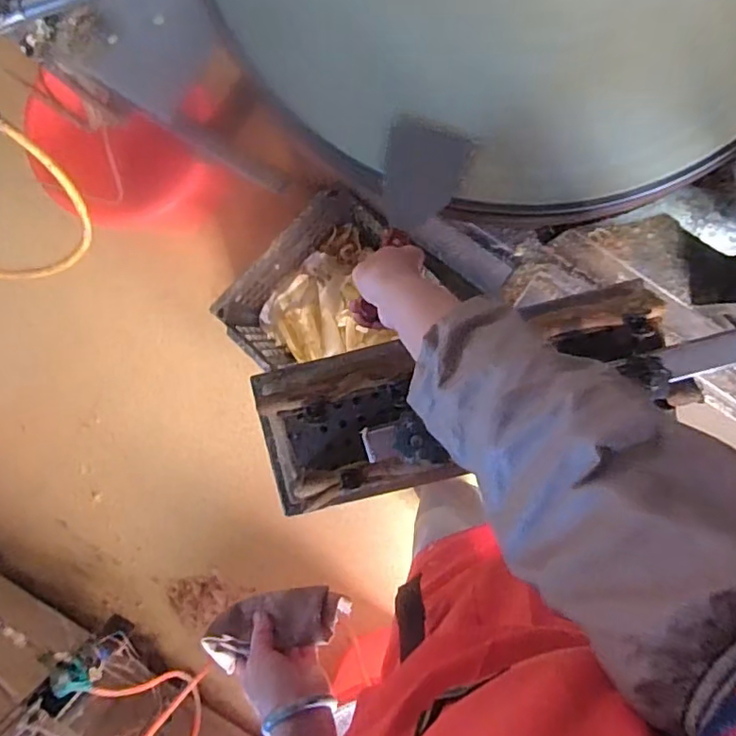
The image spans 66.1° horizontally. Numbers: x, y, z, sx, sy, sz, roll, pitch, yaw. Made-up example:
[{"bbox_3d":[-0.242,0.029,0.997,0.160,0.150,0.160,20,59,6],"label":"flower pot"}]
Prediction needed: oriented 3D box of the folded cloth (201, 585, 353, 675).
[{"bbox_3d":[-0.092,0.259,0.575,0.140,0.039,0.051,-15,92,3],"label":"folded cloth"}]

